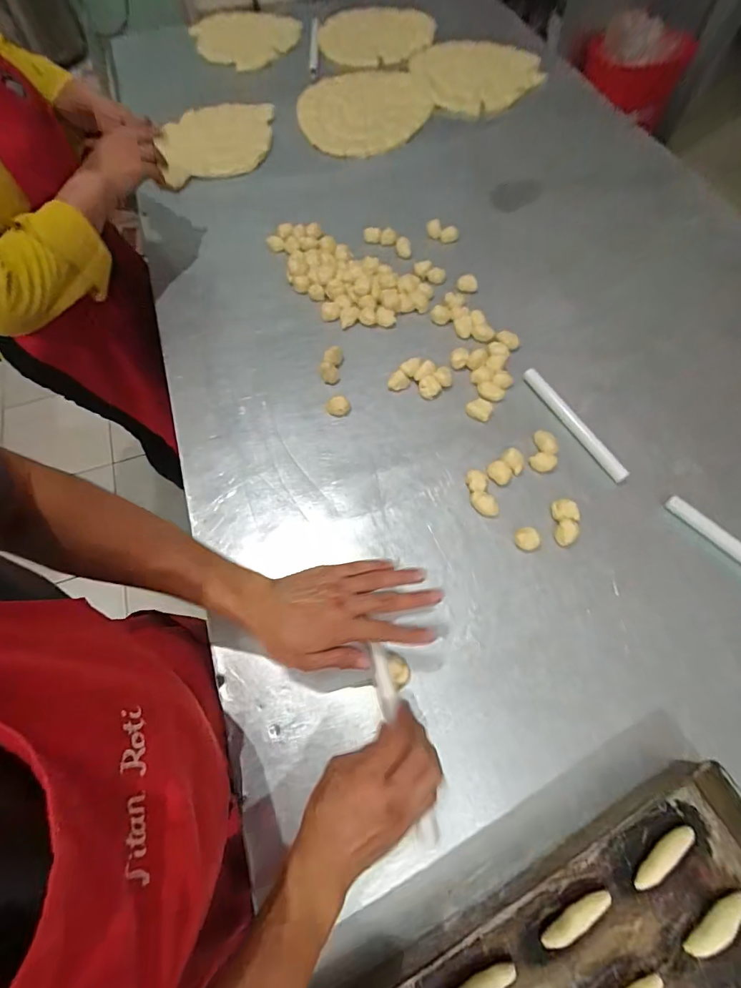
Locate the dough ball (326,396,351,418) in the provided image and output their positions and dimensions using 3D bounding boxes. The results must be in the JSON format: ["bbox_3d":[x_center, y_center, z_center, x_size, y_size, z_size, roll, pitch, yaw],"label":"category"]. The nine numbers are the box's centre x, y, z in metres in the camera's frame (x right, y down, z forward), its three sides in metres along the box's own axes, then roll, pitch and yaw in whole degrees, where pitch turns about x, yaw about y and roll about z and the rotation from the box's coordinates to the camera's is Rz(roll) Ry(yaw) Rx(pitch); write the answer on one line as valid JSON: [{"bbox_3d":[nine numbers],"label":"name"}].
[{"bbox_3d":[-0.048,-0.134,0.667,0.034,0.022,0.027,-11,64,-4],"label":"dough ball"}]

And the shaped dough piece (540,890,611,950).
[{"bbox_3d":[0.193,0.398,0.412,0.074,0.011,0.019,-25,66,-10],"label":"shaped dough piece"}]

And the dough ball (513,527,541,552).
[{"bbox_3d":[0.203,0.058,0.570,0.031,0.019,0.029,-1,64,1],"label":"dough ball"}]

